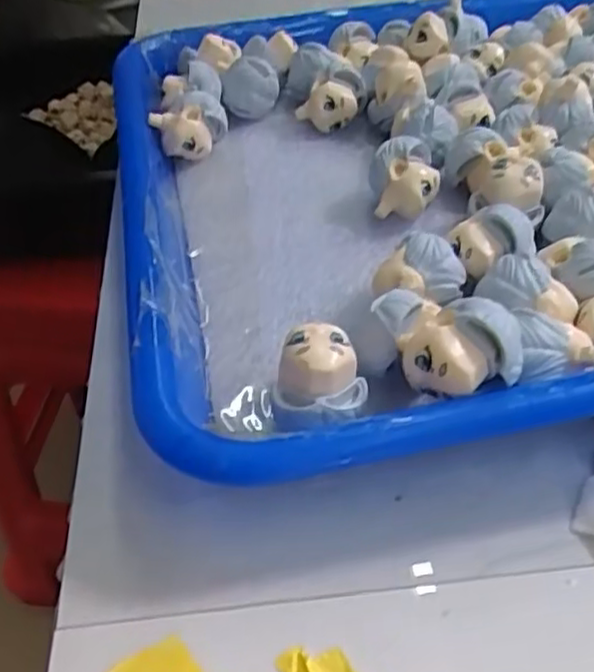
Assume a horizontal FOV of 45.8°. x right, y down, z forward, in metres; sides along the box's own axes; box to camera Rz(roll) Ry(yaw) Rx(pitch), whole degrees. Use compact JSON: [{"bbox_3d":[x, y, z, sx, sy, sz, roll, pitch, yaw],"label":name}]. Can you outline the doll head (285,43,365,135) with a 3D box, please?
[{"bbox_3d":[0.012,-0.105,0.294,0.027,0.021,0.041,-6,45,-4],"label":"doll head"}]

